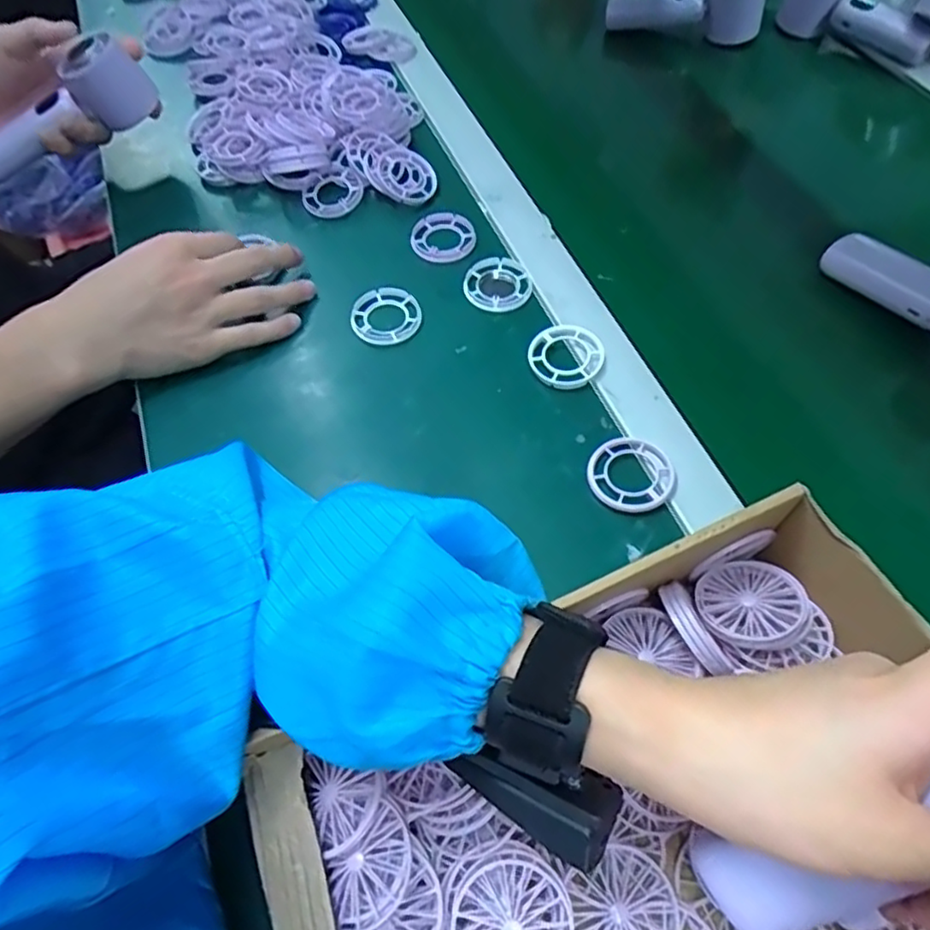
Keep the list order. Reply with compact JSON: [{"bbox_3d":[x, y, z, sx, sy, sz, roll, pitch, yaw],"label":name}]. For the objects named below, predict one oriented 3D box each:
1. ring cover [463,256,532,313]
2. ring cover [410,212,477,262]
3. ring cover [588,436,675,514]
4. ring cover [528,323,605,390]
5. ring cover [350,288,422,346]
[{"bbox_3d":[0.025,-0.143,0.522,0.052,0.008,0.054,-14,61,-4],"label":"ring cover"},{"bbox_3d":[-0.018,-0.193,0.556,0.054,0.009,0.050,-4,60,2],"label":"ring cover"},{"bbox_3d":[0.107,0.006,0.423,0.053,0.009,0.054,34,68,21],"label":"ring cover"},{"bbox_3d":[0.073,-0.079,0.474,0.053,0.007,0.052,-32,63,-13],"label":"ring cover"},{"bbox_3d":[-0.060,-0.114,0.503,0.052,0.008,0.050,-13,61,-3],"label":"ring cover"}]

